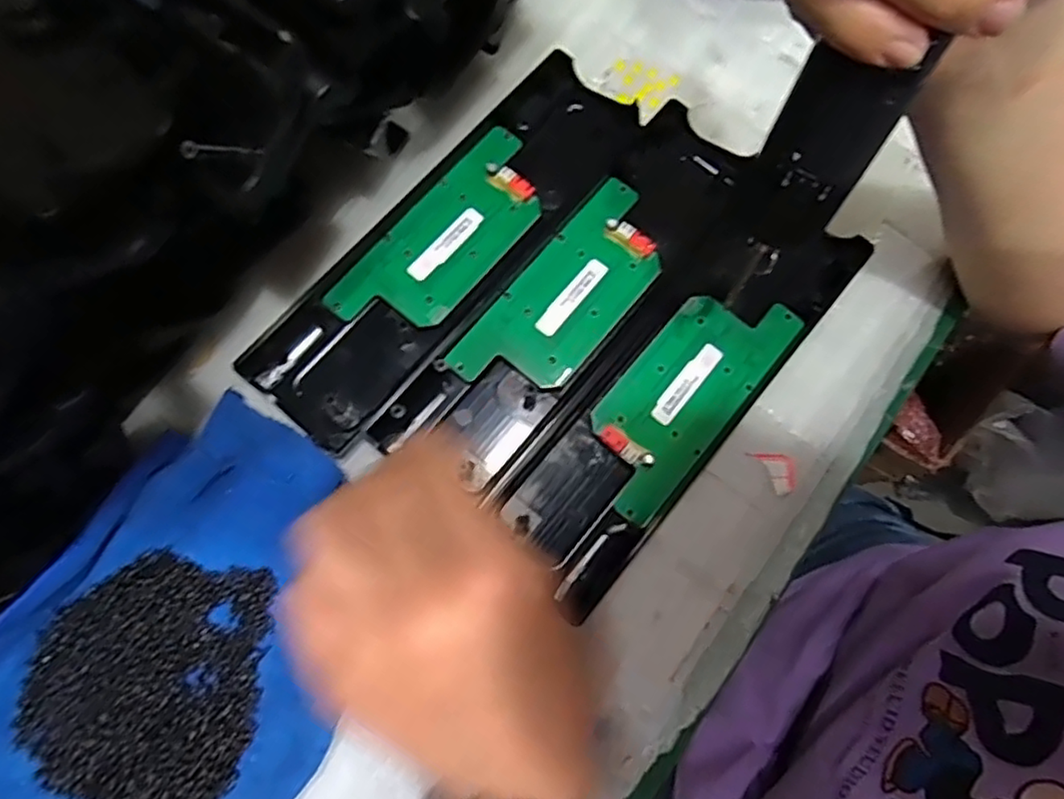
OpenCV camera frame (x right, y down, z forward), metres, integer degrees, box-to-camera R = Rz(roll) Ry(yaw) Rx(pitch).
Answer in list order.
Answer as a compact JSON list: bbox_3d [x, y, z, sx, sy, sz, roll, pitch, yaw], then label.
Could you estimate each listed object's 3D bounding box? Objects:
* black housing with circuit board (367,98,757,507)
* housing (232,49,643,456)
[{"bbox_3d":[0.026,-0.057,0.336,0.069,0.013,0.234,40,78,8],"label":"black housing with circuit board"},{"bbox_3d":[-0.043,-0.086,0.340,0.073,0.014,0.244,38,77,8],"label":"housing"}]

